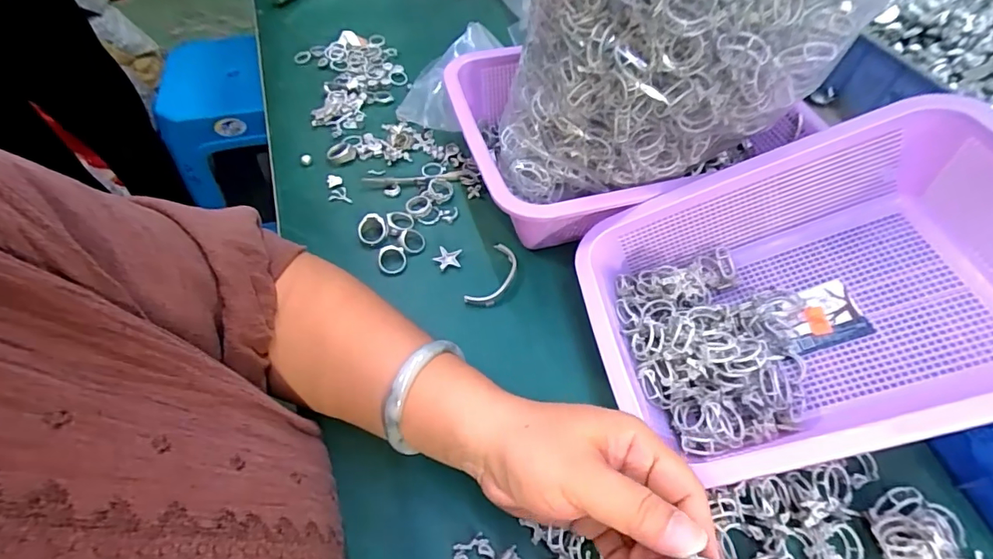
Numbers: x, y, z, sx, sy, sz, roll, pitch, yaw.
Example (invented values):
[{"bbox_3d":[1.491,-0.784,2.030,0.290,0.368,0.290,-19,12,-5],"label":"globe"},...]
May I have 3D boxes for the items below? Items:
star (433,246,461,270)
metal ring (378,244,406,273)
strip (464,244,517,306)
[{"bbox_3d":[-0.043,-0.018,0.419,0.023,0.008,0.020,9,55,5],"label":"star"},{"bbox_3d":[-0.089,-0.017,0.412,0.023,0.004,0.025,1,77,-5],"label":"metal ring"},{"bbox_3d":[-0.001,-0.003,0.404,0.027,0.007,0.064,21,57,13],"label":"strip"}]

